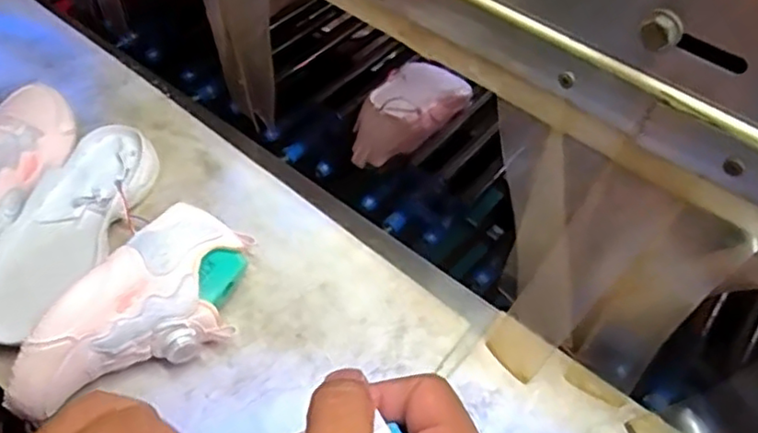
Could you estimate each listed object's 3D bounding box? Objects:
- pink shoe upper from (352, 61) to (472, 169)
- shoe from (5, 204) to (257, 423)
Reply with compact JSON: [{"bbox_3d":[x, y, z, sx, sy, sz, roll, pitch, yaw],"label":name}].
[{"bbox_3d":[0.032,-0.115,0.689,0.067,0.085,0.175,30,56,19],"label":"pink shoe upper"},{"bbox_3d":[-0.162,0.074,0.464,0.083,0.076,0.188,28,56,17],"label":"shoe"}]

